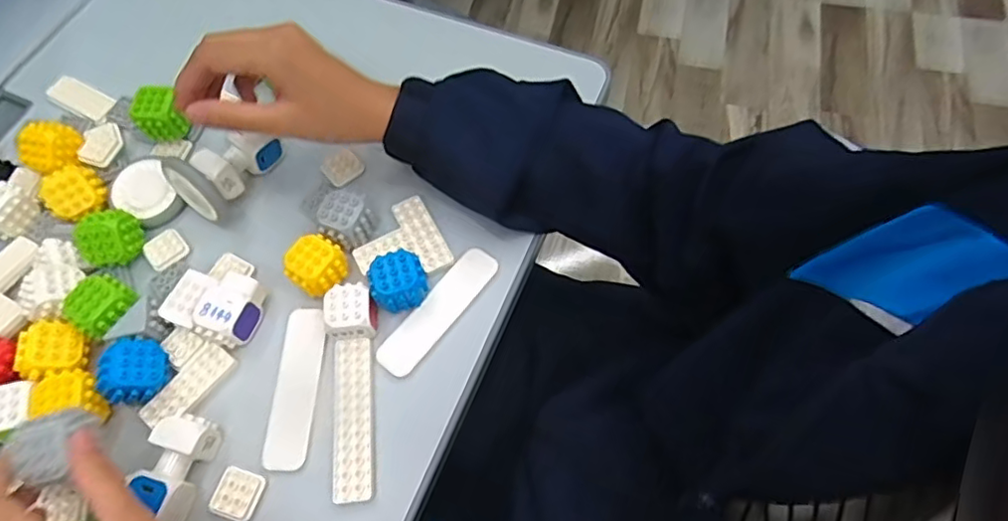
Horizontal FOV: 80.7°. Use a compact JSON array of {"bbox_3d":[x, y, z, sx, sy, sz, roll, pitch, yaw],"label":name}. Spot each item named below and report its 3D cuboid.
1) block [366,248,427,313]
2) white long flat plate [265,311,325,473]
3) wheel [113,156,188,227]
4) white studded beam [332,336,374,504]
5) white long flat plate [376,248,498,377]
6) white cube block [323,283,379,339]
[{"bbox_3d":[-0.073,0.014,0.411,0.037,0.028,0.042,-16,64,-5],"label":"block"},{"bbox_3d":[-0.138,0.083,0.395,0.030,0.005,0.105,1,64,4],"label":"white long flat plate"},{"bbox_3d":[-0.275,-0.052,0.456,0.041,0.016,0.051,-31,66,-12],"label":"wheel"},{"bbox_3d":[-0.098,0.101,0.383,0.025,0.005,0.103,-7,64,0],"label":"white studded beam"},{"bbox_3d":[-0.046,0.034,0.417,0.028,0.006,0.106,34,70,18],"label":"white long flat plate"},{"bbox_3d":[-0.102,0.035,0.402,0.034,0.024,0.032,-10,64,-2],"label":"white cube block"}]

